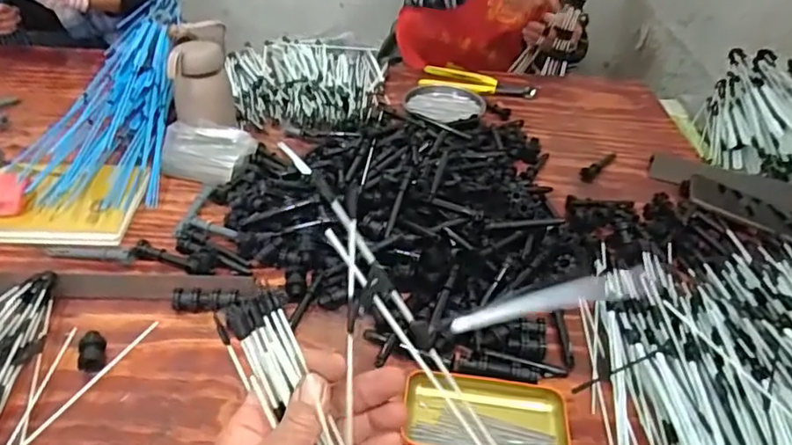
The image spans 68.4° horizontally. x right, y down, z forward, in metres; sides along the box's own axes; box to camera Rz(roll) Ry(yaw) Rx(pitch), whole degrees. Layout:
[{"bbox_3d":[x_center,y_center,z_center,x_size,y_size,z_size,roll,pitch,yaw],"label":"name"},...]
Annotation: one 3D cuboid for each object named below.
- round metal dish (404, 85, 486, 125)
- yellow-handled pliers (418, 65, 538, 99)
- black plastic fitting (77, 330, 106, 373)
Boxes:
[{"bbox_3d":[0.081,-0.198,0.967,0.131,0.020,0.142,3,39,-2],"label":"round metal dish"},{"bbox_3d":[0.148,-0.255,1.048,0.204,0.019,0.104,5,39,0],"label":"yellow-handled pliers"},{"bbox_3d":[-0.283,0.120,0.542,0.022,0.013,0.040,-10,41,-17],"label":"black plastic fitting"}]

